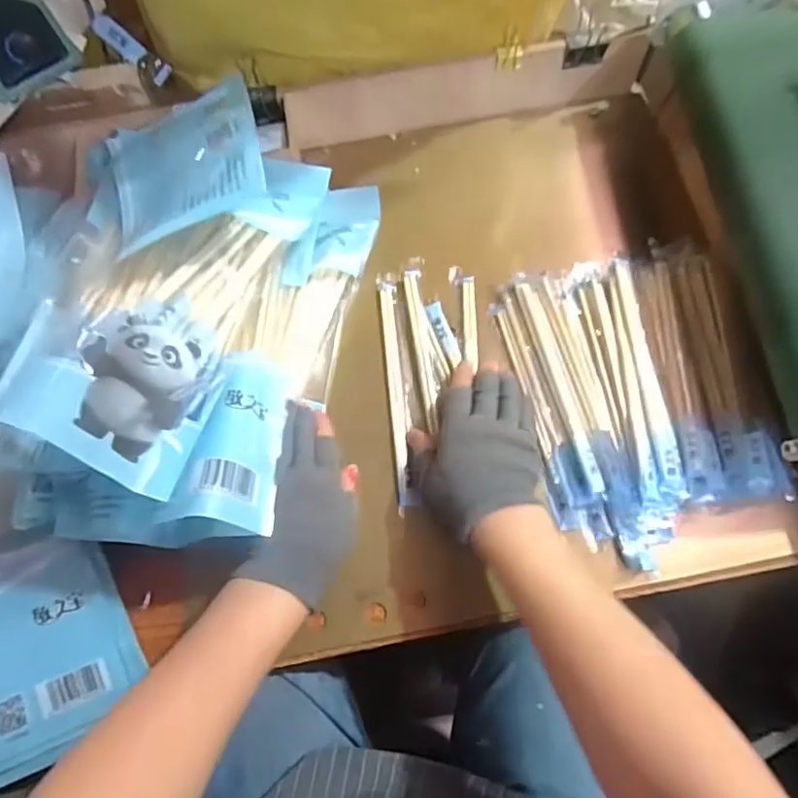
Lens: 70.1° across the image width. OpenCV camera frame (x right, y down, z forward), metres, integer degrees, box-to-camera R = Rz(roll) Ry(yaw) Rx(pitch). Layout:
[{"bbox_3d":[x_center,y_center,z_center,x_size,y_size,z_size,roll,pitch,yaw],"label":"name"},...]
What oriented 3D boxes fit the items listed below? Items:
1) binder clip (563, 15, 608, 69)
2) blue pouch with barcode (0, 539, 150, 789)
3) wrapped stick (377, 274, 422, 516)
[{"bbox_3d":[0.184,-0.348,0.555,0.042,0.046,0.014,-4,70,-1],"label":"binder clip"},{"bbox_3d":[-0.311,0.211,0.443,0.209,0.021,0.156,-25,82,-2],"label":"blue pouch with barcode"},{"bbox_3d":[0.000,-0.013,0.512,0.021,0.007,0.221,-5,70,-2],"label":"wrapped stick"}]

